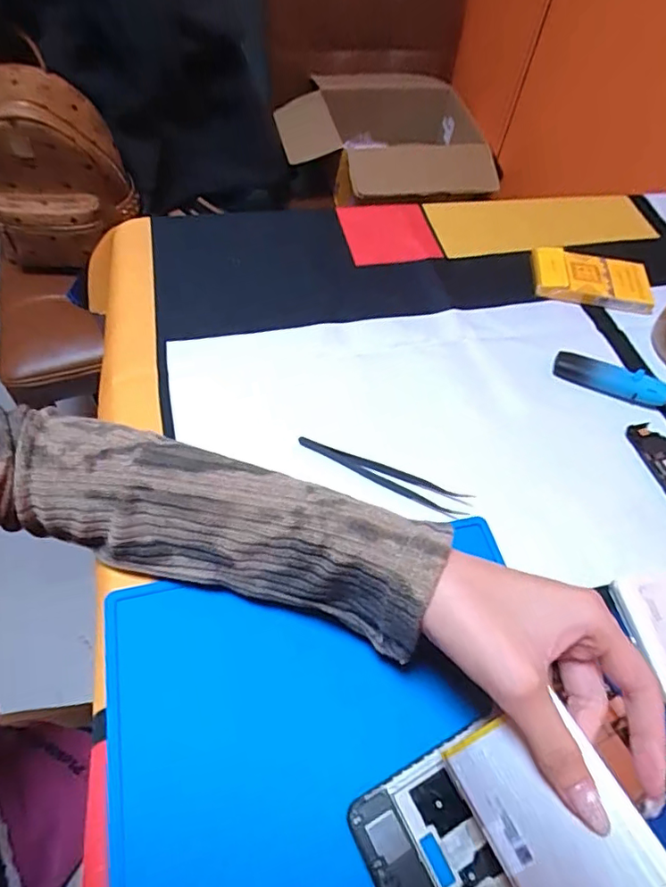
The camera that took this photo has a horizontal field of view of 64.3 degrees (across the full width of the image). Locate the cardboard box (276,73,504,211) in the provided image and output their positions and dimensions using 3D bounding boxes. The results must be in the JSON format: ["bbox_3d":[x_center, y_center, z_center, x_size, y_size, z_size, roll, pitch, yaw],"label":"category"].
[{"bbox_3d":[0.100,-0.594,1.004,0.382,0.116,0.259,3,56,-3],"label":"cardboard box"}]

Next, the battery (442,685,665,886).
[{"bbox_3d":[0.090,0.153,0.216,0.058,0.004,0.080,-35,59,4],"label":"battery"}]

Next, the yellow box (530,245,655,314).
[{"bbox_3d":[0.227,-0.145,0.465,0.101,0.017,0.054,10,56,1],"label":"yellow box"}]

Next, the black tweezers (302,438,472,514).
[{"bbox_3d":[0.032,0.020,0.345,0.115,0.008,0.018,20,57,8],"label":"black tweezers"}]

